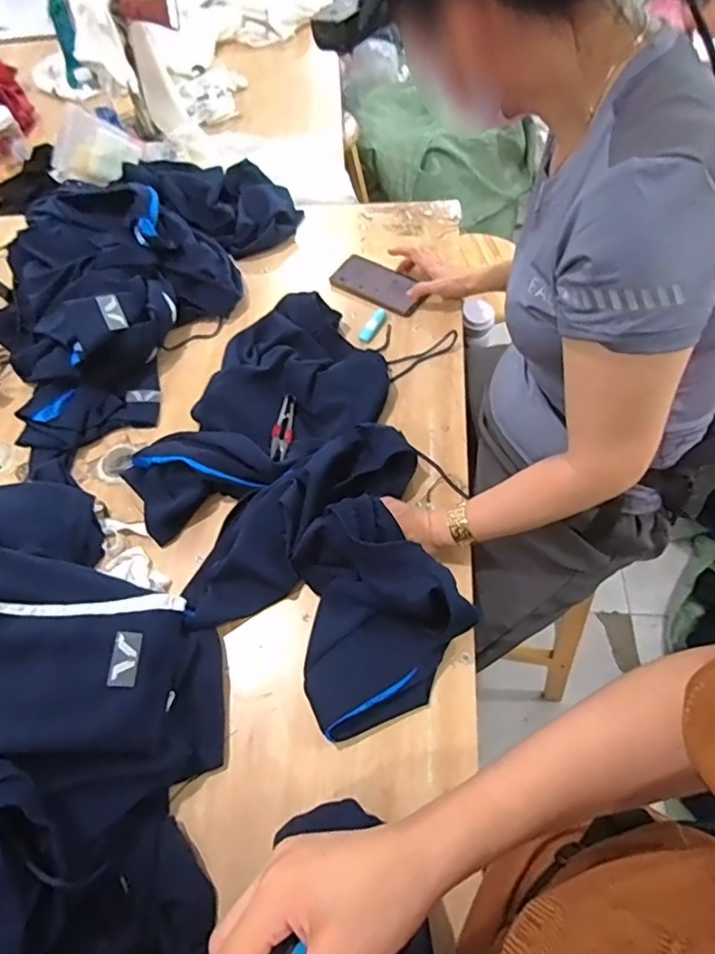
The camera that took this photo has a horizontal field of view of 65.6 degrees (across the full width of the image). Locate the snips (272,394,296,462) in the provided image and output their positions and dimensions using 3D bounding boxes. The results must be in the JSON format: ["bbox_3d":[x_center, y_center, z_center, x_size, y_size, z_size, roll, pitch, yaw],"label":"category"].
[{"bbox_3d":[-0.103,-0.068,0.770,0.029,0.014,0.104,-1,59,4],"label":"snips"}]

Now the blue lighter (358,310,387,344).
[{"bbox_3d":[0.026,-0.244,0.898,0.021,0.011,0.071,26,64,18],"label":"blue lighter"}]

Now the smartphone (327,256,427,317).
[{"bbox_3d":[0.035,-0.329,0.948,0.166,0.016,0.081,30,66,20],"label":"smartphone"}]

